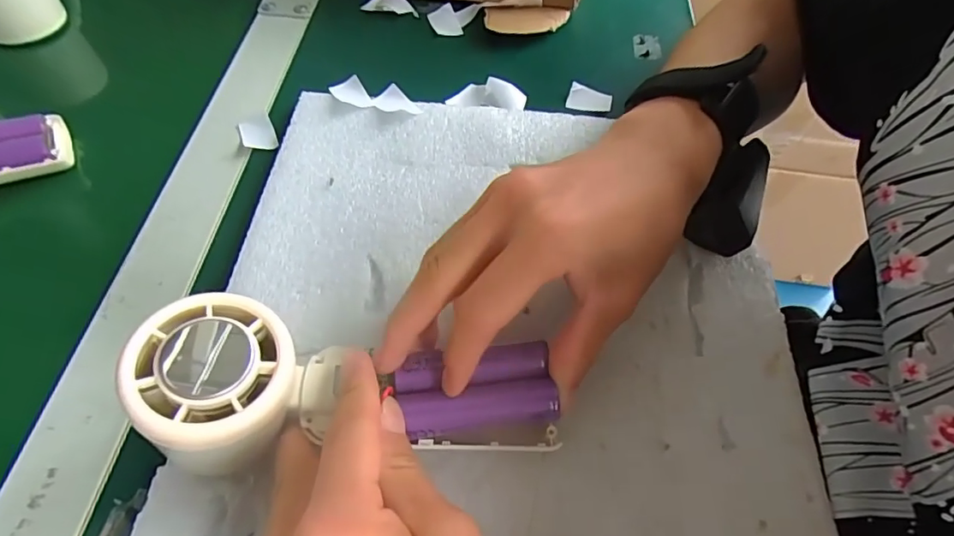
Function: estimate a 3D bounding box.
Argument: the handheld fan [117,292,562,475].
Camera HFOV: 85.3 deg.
[{"bbox_3d":[-0.045,0.049,0.200,0.158,0.029,0.059,11,55,-18],"label":"handheld fan"}]

